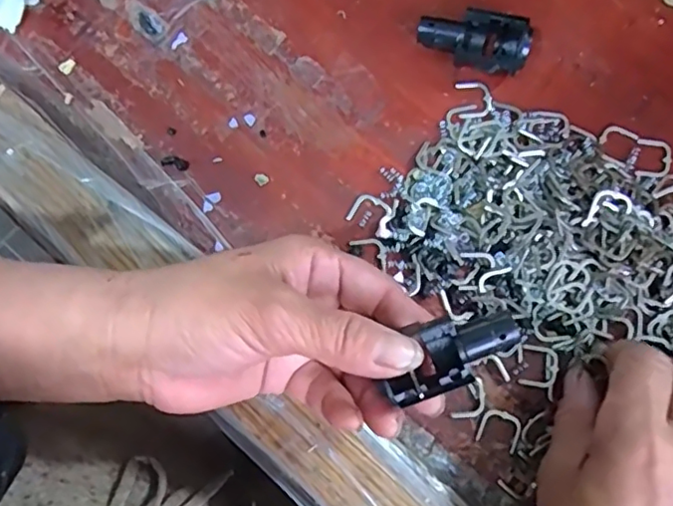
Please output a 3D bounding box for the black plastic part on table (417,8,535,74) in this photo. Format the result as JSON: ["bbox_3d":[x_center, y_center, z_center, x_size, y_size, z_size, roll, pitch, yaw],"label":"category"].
[{"bbox_3d":[0.069,-0.105,0.294,0.057,0.023,0.021,3,79,1],"label":"black plastic part on table"}]

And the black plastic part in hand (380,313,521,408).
[{"bbox_3d":[0.041,0.036,0.216,0.051,0.014,0.024,-34,80,12],"label":"black plastic part in hand"}]

